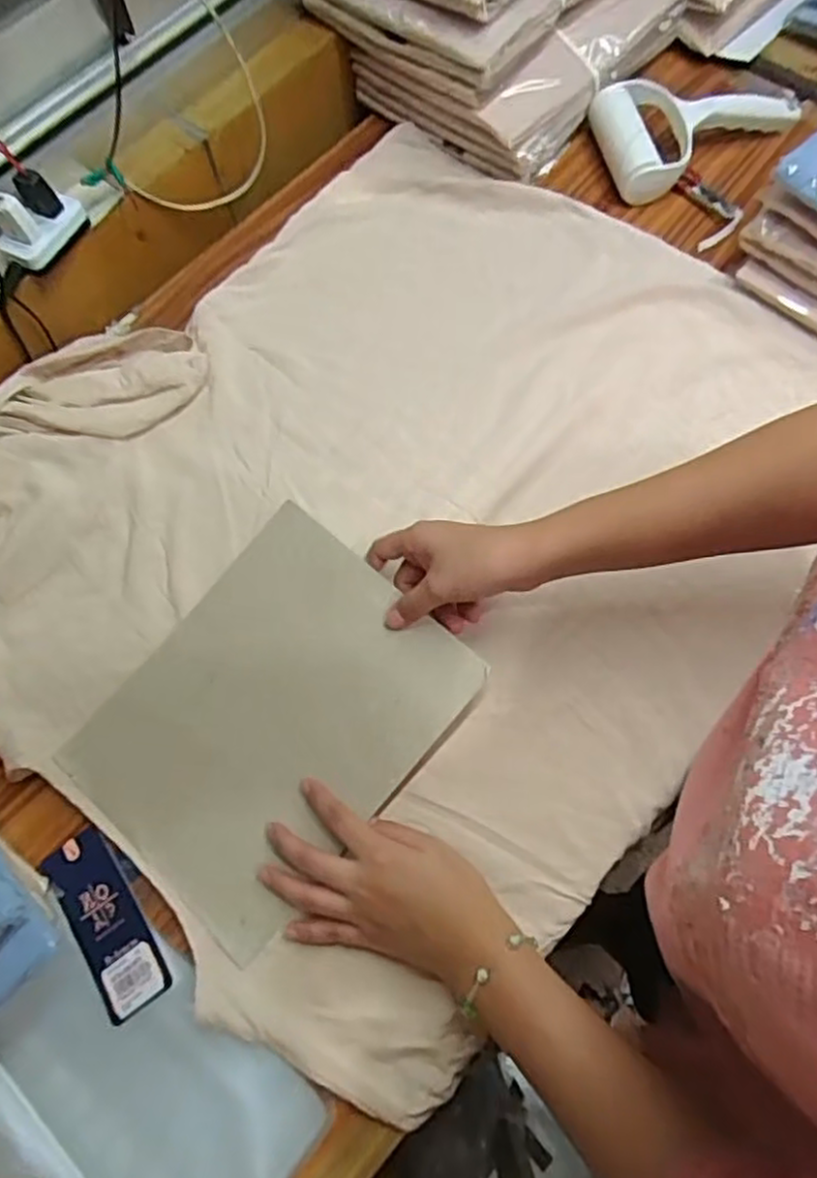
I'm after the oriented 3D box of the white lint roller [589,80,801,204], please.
[{"bbox_3d":[0.280,-0.437,0.671,0.193,0.043,0.116,-15,69,-3],"label":"white lint roller"}]

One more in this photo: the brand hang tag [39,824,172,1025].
[{"bbox_3d":[-0.201,0.219,0.472,0.047,0.005,0.119,-37,70,-9],"label":"brand hang tag"}]

